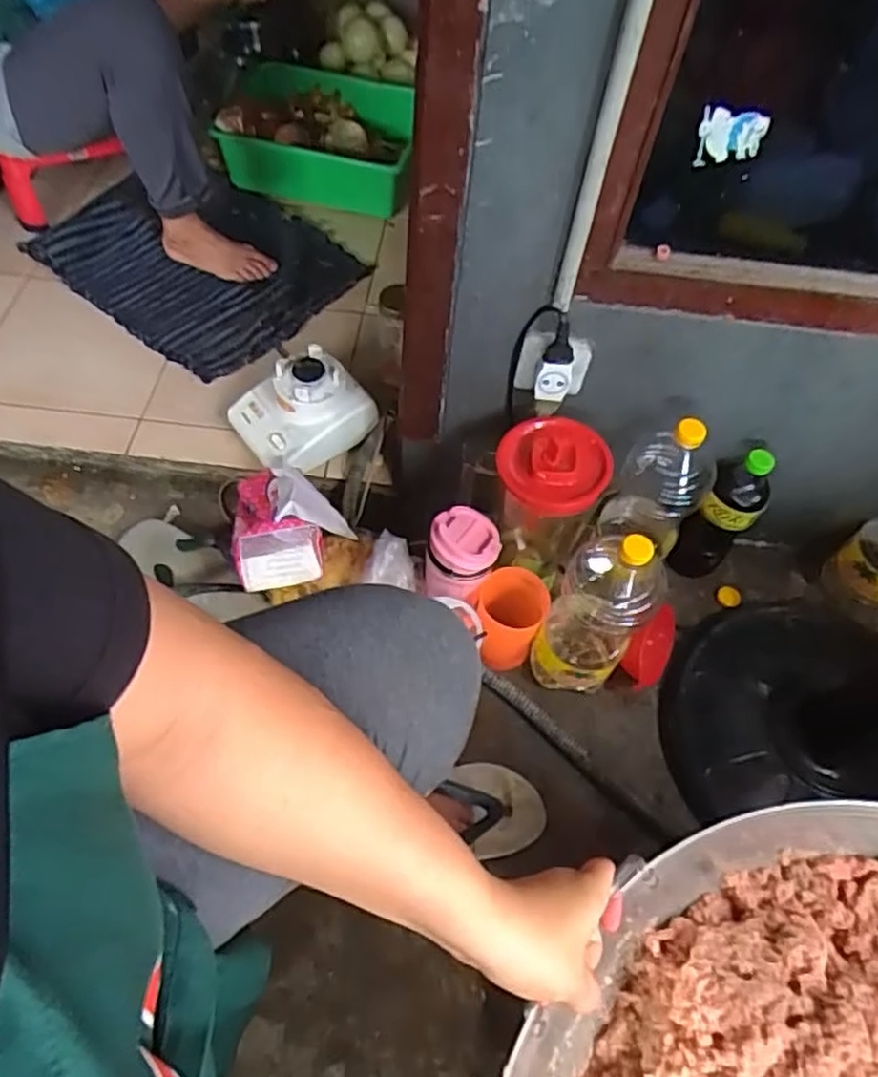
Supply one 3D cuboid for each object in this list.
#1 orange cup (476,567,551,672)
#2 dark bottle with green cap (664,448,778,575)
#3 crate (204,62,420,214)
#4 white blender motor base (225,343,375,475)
[{"bbox_3d":[0.085,0.105,0.888,0.081,0.115,0.089,2,56,-4],"label":"orange cup"},{"bbox_3d":[0.366,-0.029,0.917,0.072,0.215,0.065,35,61,17],"label":"dark bottle with green cap"},{"bbox_3d":[-0.212,-0.697,1.245,0.321,0.139,0.239,8,56,1],"label":"crate"},{"bbox_3d":[-0.190,-0.182,0.982,0.161,0.114,0.144,-27,63,-21],"label":"white blender motor base"}]

